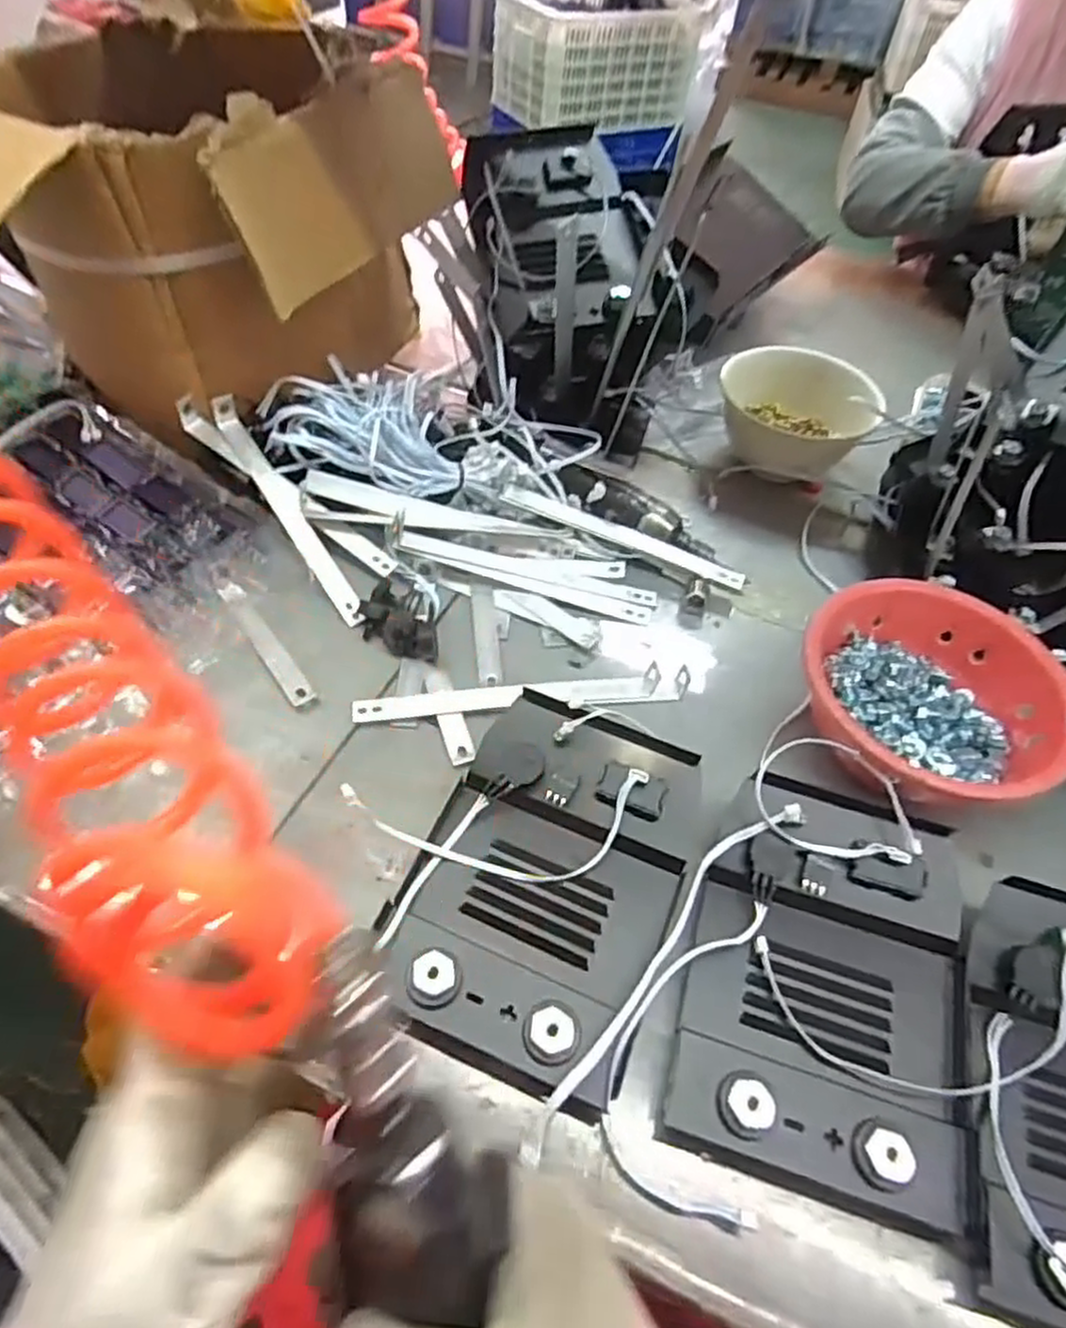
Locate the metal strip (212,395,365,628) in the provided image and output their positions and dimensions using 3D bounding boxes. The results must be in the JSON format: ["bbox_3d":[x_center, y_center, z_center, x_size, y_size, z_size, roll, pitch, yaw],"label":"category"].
[{"bbox_3d":[-0.196,-0.123,0.594,0.019,0.022,0.221,-30,77,-22],"label":"metal strip"}]

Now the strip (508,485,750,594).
[{"bbox_3d":[0.077,-0.108,0.628,0.218,0.011,0.020,20,53,11],"label":"strip"}]

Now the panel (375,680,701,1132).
[{"bbox_3d":[0.009,0.121,0.437,0.147,0.023,0.212,20,53,11],"label":"panel"}]

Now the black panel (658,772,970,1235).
[{"bbox_3d":[0.167,0.169,0.412,0.146,0.035,0.207,16,52,8],"label":"black panel"}]

